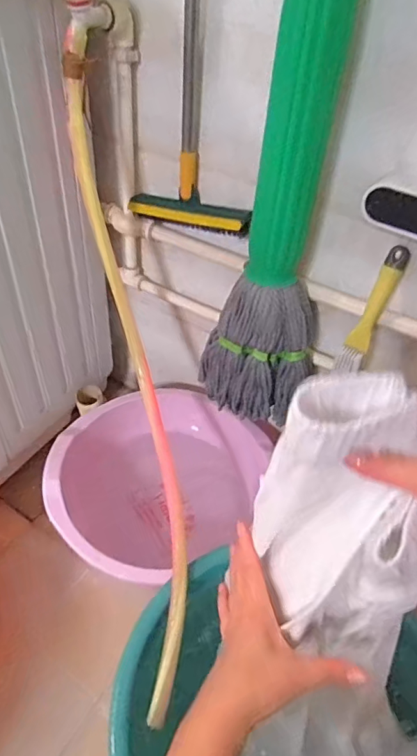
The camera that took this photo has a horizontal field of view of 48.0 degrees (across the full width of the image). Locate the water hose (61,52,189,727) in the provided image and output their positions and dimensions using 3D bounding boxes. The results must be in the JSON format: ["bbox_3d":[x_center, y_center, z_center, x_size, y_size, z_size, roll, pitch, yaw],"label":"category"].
[{"bbox_3d":[-0.106,0.008,0.669,0.052,0.192,0.807,-11,89,5],"label":"water hose"}]

